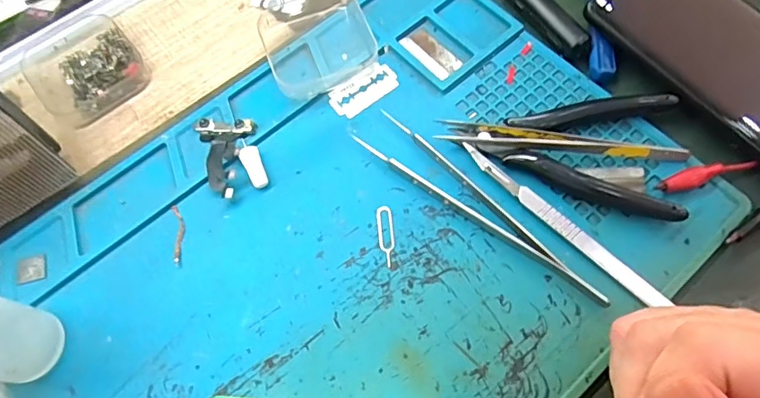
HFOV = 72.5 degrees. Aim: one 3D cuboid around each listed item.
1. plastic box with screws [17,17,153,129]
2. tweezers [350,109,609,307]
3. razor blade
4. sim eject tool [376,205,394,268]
[{"bbox_3d":[-0.182,-0.082,0.317,0.061,0.022,0.063,-40,70,-14],"label":"plastic box with screws"},{"bbox_3d":[0.049,0.005,0.270,0.149,0.009,0.025,42,74,18],"label":"tweezers"},{"bbox_3d":[-0.009,-0.065,0.308,0.042,0.004,0.021,-36,75,-11],"label":"razor blade"},{"bbox_3d":[0.003,0.019,0.269,0.008,0.004,0.033,-6,66,0],"label":"sim eject tool"}]

